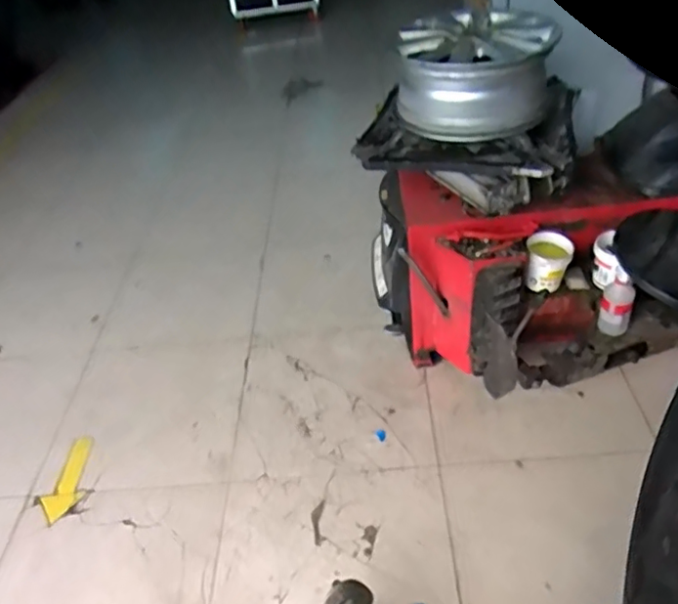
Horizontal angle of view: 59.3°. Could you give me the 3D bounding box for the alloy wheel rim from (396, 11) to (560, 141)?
[{"bbox_3d":[0.356,-0.617,1.590,0.395,0.211,0.363,-1,40,10],"label":"alloy wheel rim"}]

